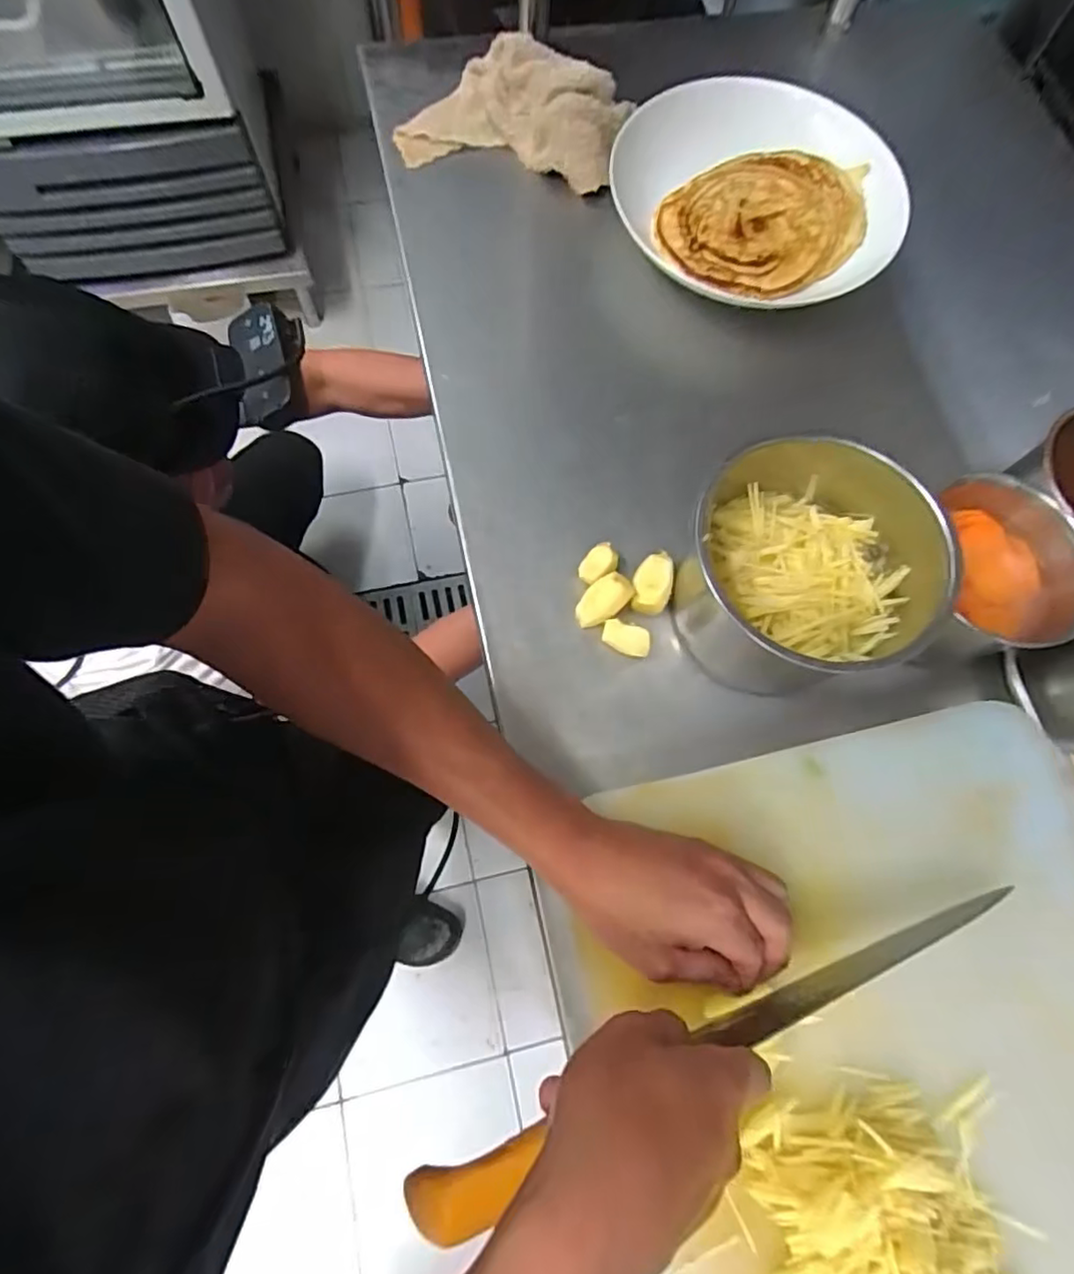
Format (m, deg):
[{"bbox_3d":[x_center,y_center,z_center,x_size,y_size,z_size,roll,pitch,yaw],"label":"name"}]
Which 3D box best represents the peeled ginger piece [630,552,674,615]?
[{"bbox_3d":[0.085,-0.040,0.455,0.026,0.027,0.044,10,72,1],"label":"peeled ginger piece"}]

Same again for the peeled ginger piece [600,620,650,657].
[{"bbox_3d":[0.064,0.002,0.445,0.035,0.020,0.017,20,72,4],"label":"peeled ginger piece"}]

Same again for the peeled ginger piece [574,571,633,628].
[{"bbox_3d":[0.048,-0.027,0.444,0.043,0.021,0.025,-36,77,-13],"label":"peeled ginger piece"}]

